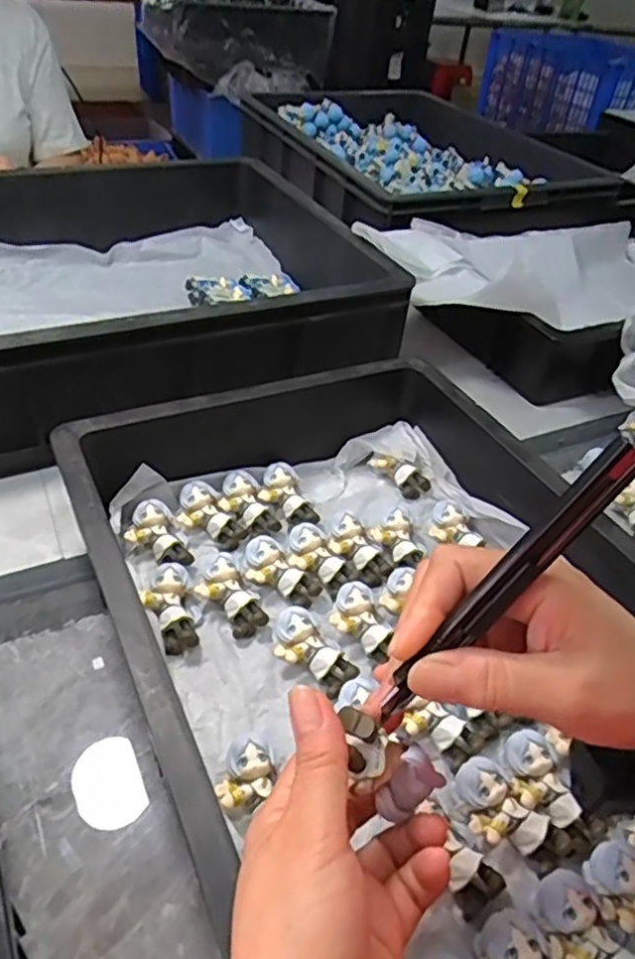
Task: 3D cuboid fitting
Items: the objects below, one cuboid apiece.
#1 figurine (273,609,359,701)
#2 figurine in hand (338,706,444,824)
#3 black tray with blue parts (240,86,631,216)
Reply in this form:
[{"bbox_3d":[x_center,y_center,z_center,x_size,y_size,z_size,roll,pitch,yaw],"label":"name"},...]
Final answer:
[{"bbox_3d":[-0.004,0.113,0.426,0.061,0.018,0.035,42,50,16],"label":"figurine"},{"bbox_3d":[0.027,0.115,0.270,0.029,0.055,0.025,-24,32,26],"label":"figurine in hand"},{"bbox_3d":[0.160,-0.565,1.112,0.394,0.094,0.588,-13,44,-22],"label":"black tray with blue parts"}]

